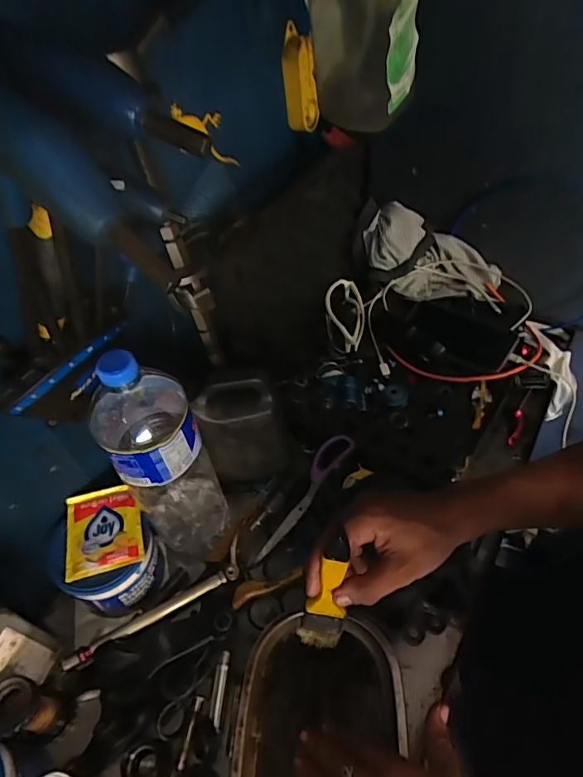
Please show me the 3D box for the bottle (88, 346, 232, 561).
[{"bbox_3d":[-0.132,0.075,0.492,0.094,0.302,0.098,-33,54,-21],"label":"bottle"}]

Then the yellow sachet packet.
[{"bbox_3d":[-0.205,0.151,0.510,0.079,0.012,0.095,-15,49,-7],"label":"yellow sachet packet"}]

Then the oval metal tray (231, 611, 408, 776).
[{"bbox_3d":[0.027,0.334,0.441,0.152,0.042,0.208,0,49,7],"label":"oval metal tray"}]

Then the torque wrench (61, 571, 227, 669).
[{"bbox_3d":[-0.158,0.253,0.517,0.181,0.021,0.016,-26,52,-16],"label":"torque wrench"}]

